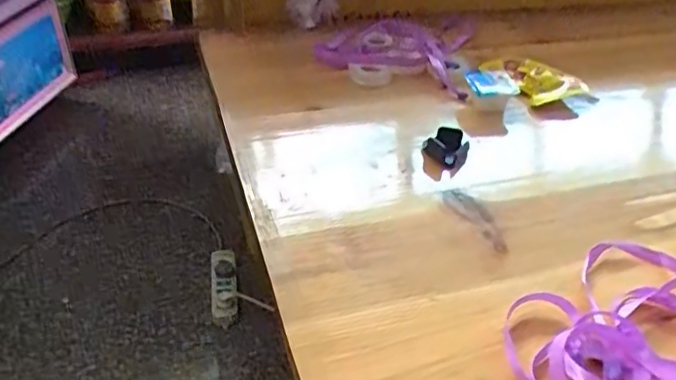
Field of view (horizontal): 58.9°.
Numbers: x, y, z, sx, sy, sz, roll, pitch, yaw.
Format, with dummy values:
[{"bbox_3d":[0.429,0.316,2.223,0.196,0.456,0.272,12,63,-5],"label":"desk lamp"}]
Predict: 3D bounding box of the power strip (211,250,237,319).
[{"bbox_3d":[-0.248,0.198,1.293,0.052,0.042,0.175,-3,40,-10],"label":"power strip"}]

